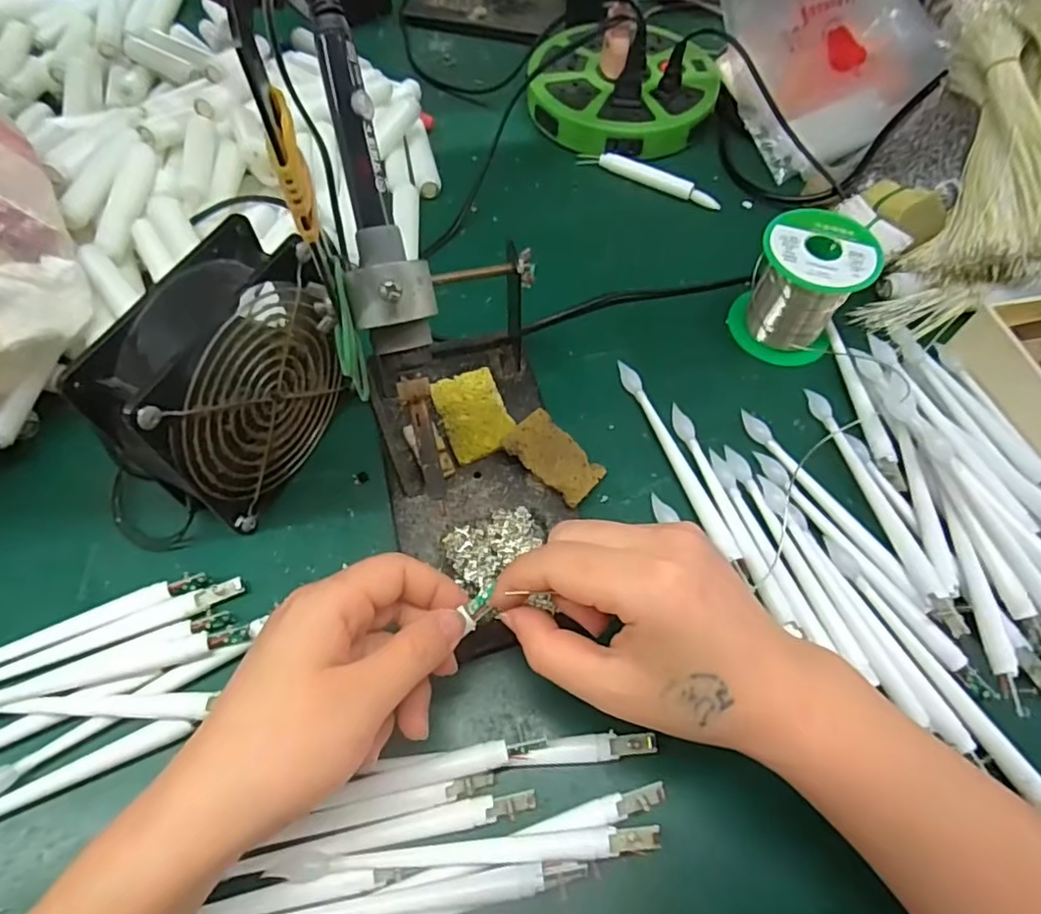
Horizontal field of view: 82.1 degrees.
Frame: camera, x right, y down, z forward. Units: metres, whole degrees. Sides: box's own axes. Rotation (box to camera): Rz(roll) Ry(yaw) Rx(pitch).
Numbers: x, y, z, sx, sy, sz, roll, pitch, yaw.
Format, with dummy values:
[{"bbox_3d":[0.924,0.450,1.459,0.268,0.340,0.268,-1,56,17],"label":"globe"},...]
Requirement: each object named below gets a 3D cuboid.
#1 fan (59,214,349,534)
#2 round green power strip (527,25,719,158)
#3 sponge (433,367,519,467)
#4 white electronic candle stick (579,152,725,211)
[{"bbox_3d":[-0.140,-0.041,0.305,0.045,0.115,0.134,24,65,13],"label":"fan"},{"bbox_3d":[0.087,-0.312,0.511,0.155,0.040,0.138,0,62,1],"label":"round green power strip"},{"bbox_3d":[-0.028,-0.025,0.356,0.038,0.007,0.056,-19,63,-9],"label":"sponge"},{"bbox_3d":[0.103,-0.225,0.480,0.119,0.012,0.010,27,66,15],"label":"white electronic candle stick"}]

